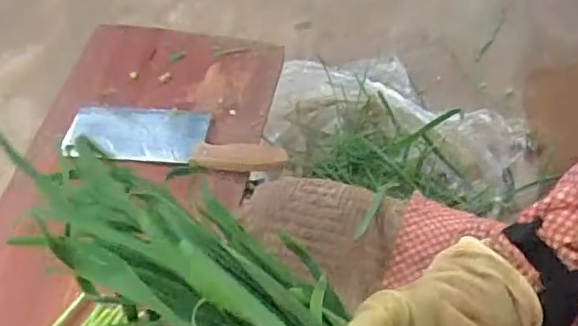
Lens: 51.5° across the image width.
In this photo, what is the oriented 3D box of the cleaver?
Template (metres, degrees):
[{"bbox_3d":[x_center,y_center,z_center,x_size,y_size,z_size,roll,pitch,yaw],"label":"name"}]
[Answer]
[{"bbox_3d":[-0.135,-0.032,0.724,0.265,0.022,0.087,6,54,10],"label":"cleaver"}]

